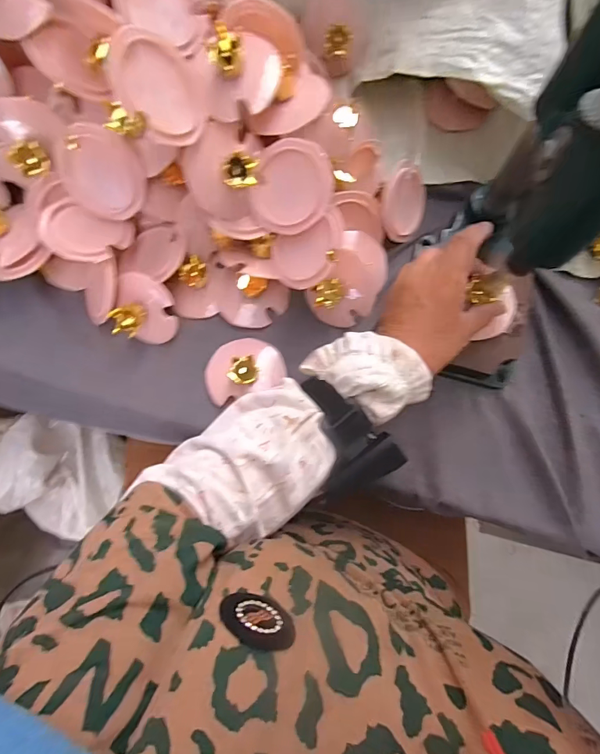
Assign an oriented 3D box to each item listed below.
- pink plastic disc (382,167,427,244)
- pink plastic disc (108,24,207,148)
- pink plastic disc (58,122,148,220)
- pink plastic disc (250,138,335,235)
[{"bbox_3d":[0.110,-0.178,0.405,0.007,0.072,0.069,20,116,39],"label":"pink plastic disc"},{"bbox_3d":[-0.103,-0.214,0.292,0.010,0.072,0.072,9,93,37],"label":"pink plastic disc"},{"bbox_3d":[-0.174,-0.179,0.344,0.072,0.072,0.008,26,40,-11],"label":"pink plastic disc"},{"bbox_3d":[-0.007,-0.163,0.344,0.070,0.005,0.075,8,111,22],"label":"pink plastic disc"}]

